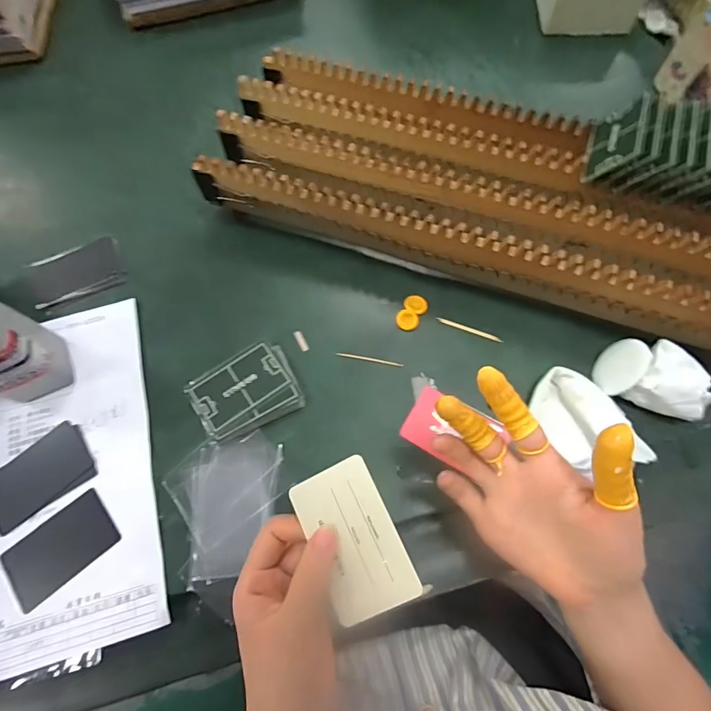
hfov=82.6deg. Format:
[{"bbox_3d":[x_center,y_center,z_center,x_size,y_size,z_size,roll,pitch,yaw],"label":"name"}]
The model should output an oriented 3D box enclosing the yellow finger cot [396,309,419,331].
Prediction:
[{"bbox_3d":[0.051,-0.035,0.402,0.022,0.006,0.020,0,68,1],"label":"yellow finger cot"}]

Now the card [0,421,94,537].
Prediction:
[{"bbox_3d":[-0.282,0.106,0.359,0.088,0.007,0.054,-42,72,-12],"label":"card"}]

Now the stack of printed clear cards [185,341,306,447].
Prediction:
[{"bbox_3d":[-0.102,0.033,0.373,0.092,0.009,0.070,-25,70,-8],"label":"stack of printed clear cards"}]

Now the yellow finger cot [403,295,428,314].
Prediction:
[{"bbox_3d":[0.062,-0.051,0.410,0.023,0.005,0.020,28,71,12],"label":"yellow finger cot"}]

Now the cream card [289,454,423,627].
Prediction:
[{"bbox_3d":[-0.002,0.109,0.242,0.052,0.004,0.084,-29,73,8],"label":"cream card"}]

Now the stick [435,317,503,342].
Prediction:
[{"bbox_3d":[0.112,-0.026,0.398,0.065,0.004,0.005,22,70,10],"label":"stick"}]

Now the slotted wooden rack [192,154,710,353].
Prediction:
[{"bbox_3d":[0.121,-0.104,0.387,0.556,0.083,0.067,20,70,9],"label":"slotted wooden rack"}]

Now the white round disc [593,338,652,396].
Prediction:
[{"bbox_3d":[0.231,0.009,0.352,0.008,0.049,0.041,22,27,-22],"label":"white round disc"}]

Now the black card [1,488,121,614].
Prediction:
[{"bbox_3d":[-0.242,0.158,0.333,0.085,0.004,0.052,-39,75,-13],"label":"black card"}]

